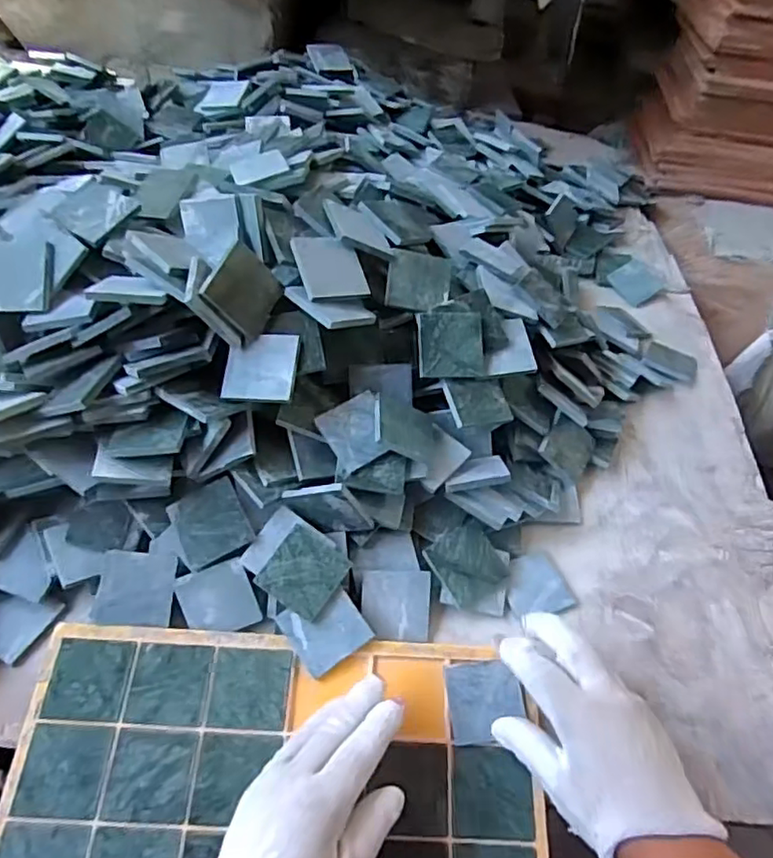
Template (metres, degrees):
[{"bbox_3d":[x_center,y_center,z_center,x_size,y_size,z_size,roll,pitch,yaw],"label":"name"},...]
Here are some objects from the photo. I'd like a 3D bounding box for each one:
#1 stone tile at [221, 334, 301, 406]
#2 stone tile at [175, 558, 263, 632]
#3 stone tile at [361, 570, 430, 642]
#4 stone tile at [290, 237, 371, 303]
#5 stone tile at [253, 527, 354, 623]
[{"bbox_3d":[-0.089,-0.044,0.446,0.053,0.006,0.052,2,70,8],"label":"stone tile"},{"bbox_3d":[-0.121,0.123,0.451,0.050,0.004,0.048,-20,92,-4],"label":"stone tile"},{"bbox_3d":[0.007,0.129,0.459,0.049,0.004,0.049,2,82,-4],"label":"stone tile"},{"bbox_3d":[-0.042,-0.120,0.473,0.051,0.006,0.052,-13,80,-28],"label":"stone tile"},{"bbox_3d":[-0.058,0.100,0.442,0.050,0.005,0.050,34,74,5],"label":"stone tile"}]

